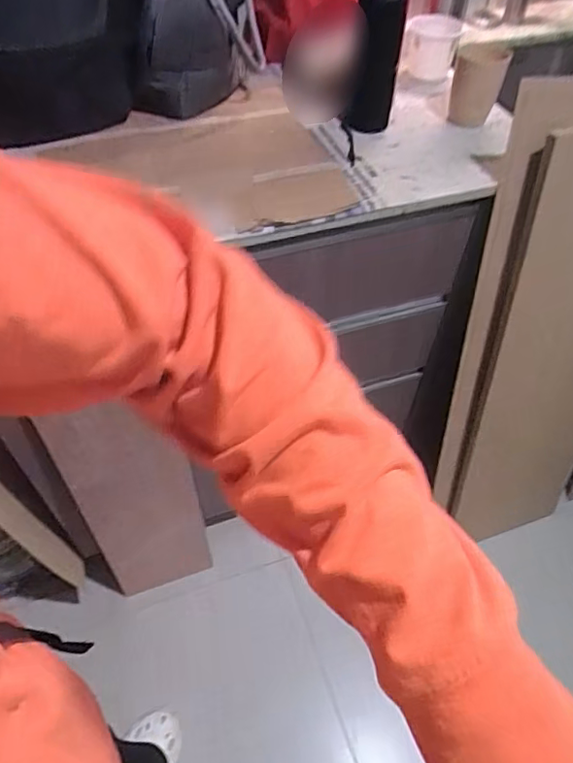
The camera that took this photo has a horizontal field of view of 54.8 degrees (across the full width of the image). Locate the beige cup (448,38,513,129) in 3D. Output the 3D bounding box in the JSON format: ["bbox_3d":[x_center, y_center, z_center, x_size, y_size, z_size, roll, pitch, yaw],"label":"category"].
[{"bbox_3d":[0.319,-0.504,0.926,0.080,0.120,0.087,13,52,9],"label":"beige cup"}]

